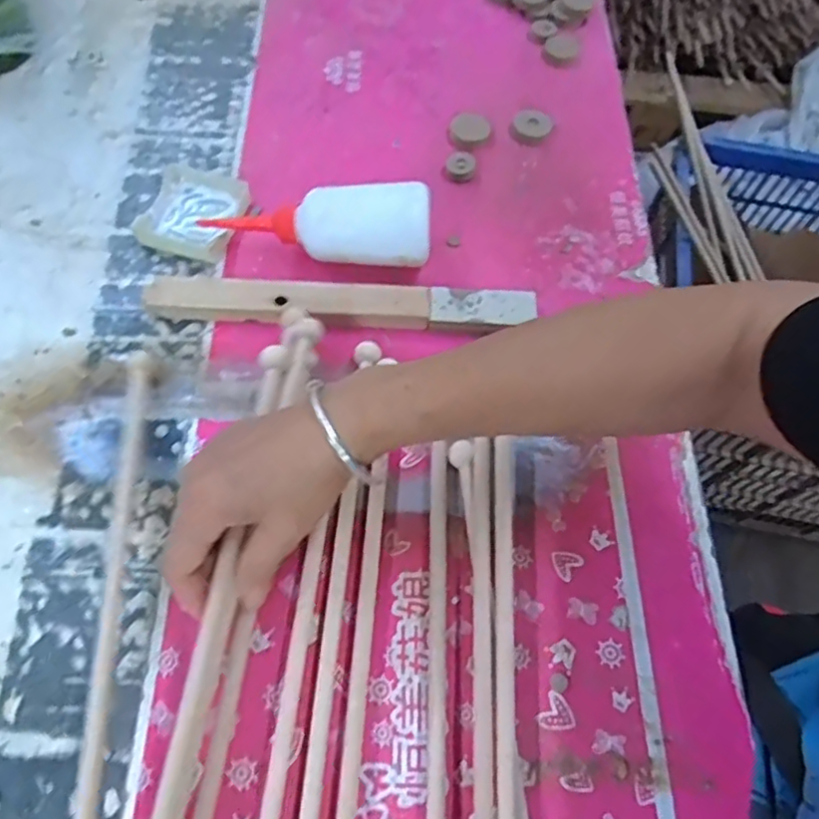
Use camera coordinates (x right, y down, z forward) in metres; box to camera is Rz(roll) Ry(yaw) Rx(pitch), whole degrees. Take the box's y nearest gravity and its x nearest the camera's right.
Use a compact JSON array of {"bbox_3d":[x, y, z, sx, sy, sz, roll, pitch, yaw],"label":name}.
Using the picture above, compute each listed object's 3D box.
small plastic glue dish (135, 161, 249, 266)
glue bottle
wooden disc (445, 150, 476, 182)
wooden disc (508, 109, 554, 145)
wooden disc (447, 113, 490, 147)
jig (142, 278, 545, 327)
[{"bbox_3d":[-0.177,-0.163,0.522,0.076,0.014,0.084,14,65,4],"label":"small plastic glue dish"},{"bbox_3d":[-0.073,-0.138,0.482,0.174,0.046,0.051,-1,64,-3],"label":"glue bottle"},{"bbox_3d":[0.045,-0.215,0.553,0.025,0.008,0.031,11,64,3],"label":"wooden disc"},{"bbox_3d":[0.110,-0.258,0.574,0.033,0.009,0.036,1,64,-2],"label":"wooden disc"},{"bbox_3d":[0.054,-0.252,0.568,0.037,0.009,0.037,1,64,-2],"label":"wooden disc"},{"bbox_3d":[-0.049,-0.080,0.477,0.284,0.019,0.027,2,64,-1],"label":"jig"}]

